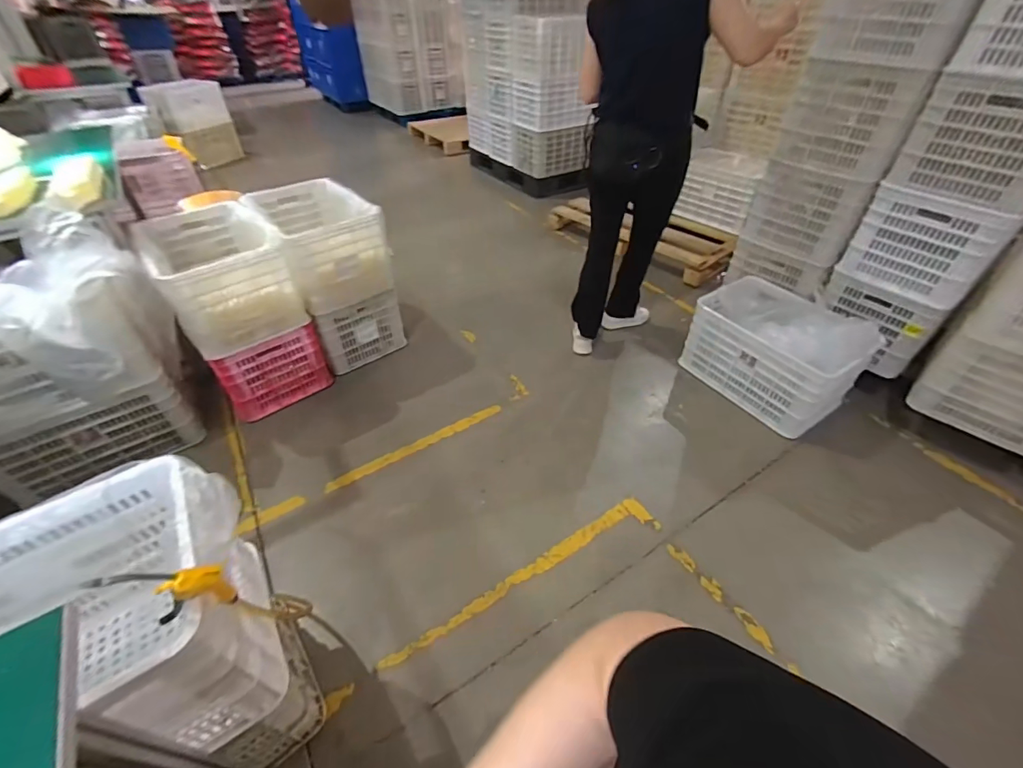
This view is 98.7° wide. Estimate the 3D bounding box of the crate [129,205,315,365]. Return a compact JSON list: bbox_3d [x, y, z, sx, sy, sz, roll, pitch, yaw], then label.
[{"bbox_3d":[-1.037,-0.399,1.593,0.368,0.310,0.546,-30,50,-28],"label":"crate"}]

